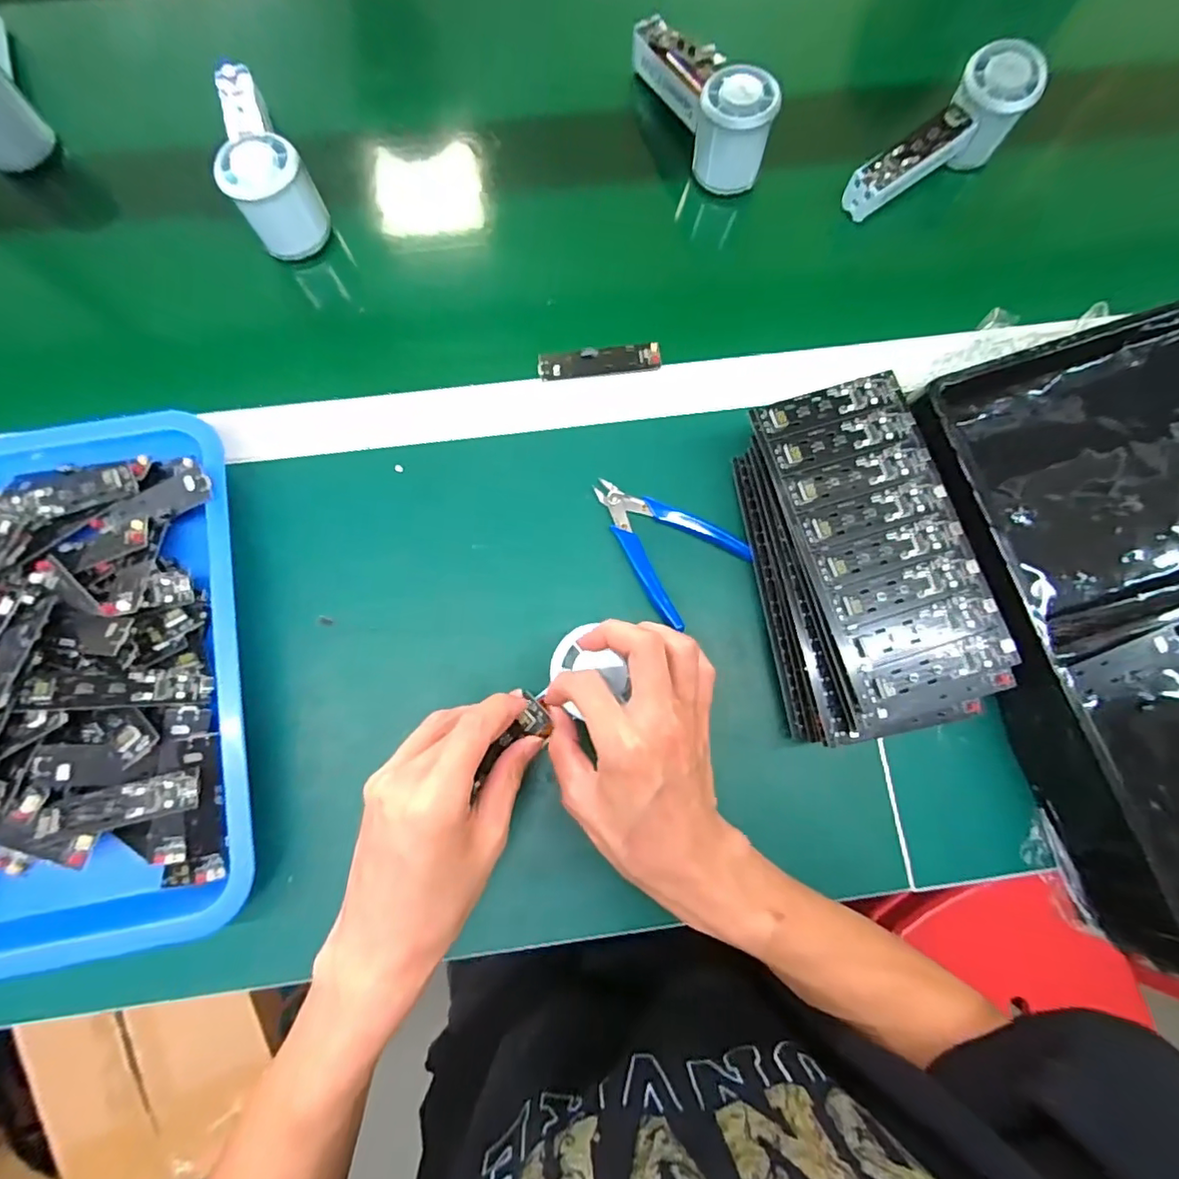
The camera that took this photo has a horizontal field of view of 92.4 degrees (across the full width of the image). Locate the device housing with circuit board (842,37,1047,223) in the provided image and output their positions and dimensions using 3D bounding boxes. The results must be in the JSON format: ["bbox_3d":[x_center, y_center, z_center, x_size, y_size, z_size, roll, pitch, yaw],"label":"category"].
[{"bbox_3d":[0.275,-0.354,0.457,0.153,0.051,0.055,-35,82,6],"label":"device housing with circuit board"}]

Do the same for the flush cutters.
[{"bbox_3d":[0.049,-0.037,0.403,0.074,0.021,0.108,-42,83,-8],"label":"flush cutters"}]

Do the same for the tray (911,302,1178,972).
[{"bbox_3d":[0.399,0.008,0.361,0.302,0.053,0.381,-13,81,-3],"label":"tray"}]

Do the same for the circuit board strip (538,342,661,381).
[{"bbox_3d":[0.008,-0.175,0.434,0.092,0.009,0.025,-4,80,-2],"label":"circuit board strip"}]

